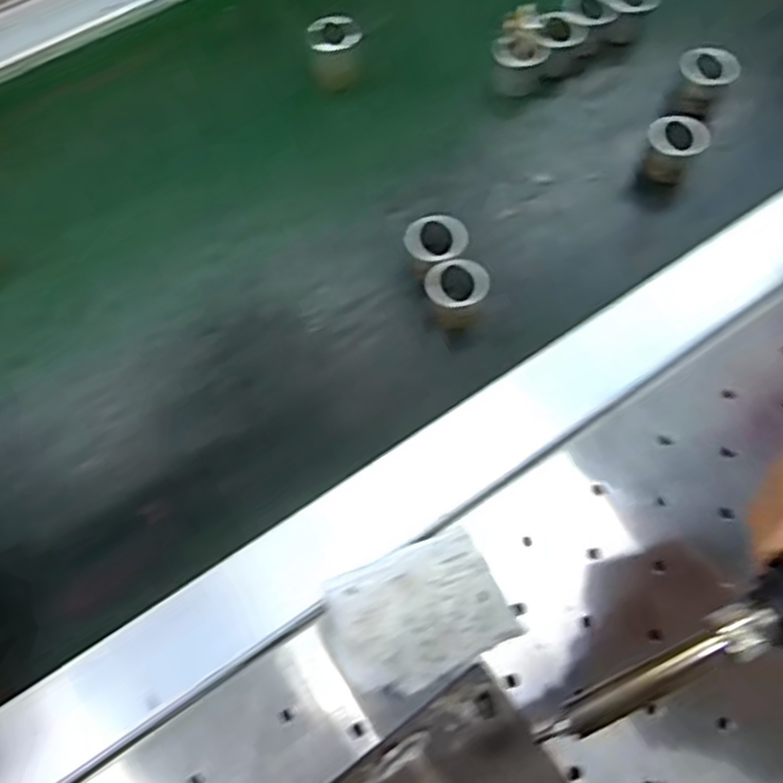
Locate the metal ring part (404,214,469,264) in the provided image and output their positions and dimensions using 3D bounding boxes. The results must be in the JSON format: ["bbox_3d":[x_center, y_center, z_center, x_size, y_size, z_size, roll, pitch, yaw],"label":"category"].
[{"bbox_3d":[0.021,-0.068,0.348,0.029,0.023,0.026,3,69,0],"label":"metal ring part"}]

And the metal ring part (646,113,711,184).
[{"bbox_3d":[0.142,-0.123,0.370,0.028,0.024,0.025,31,71,10],"label":"metal ring part"}]

